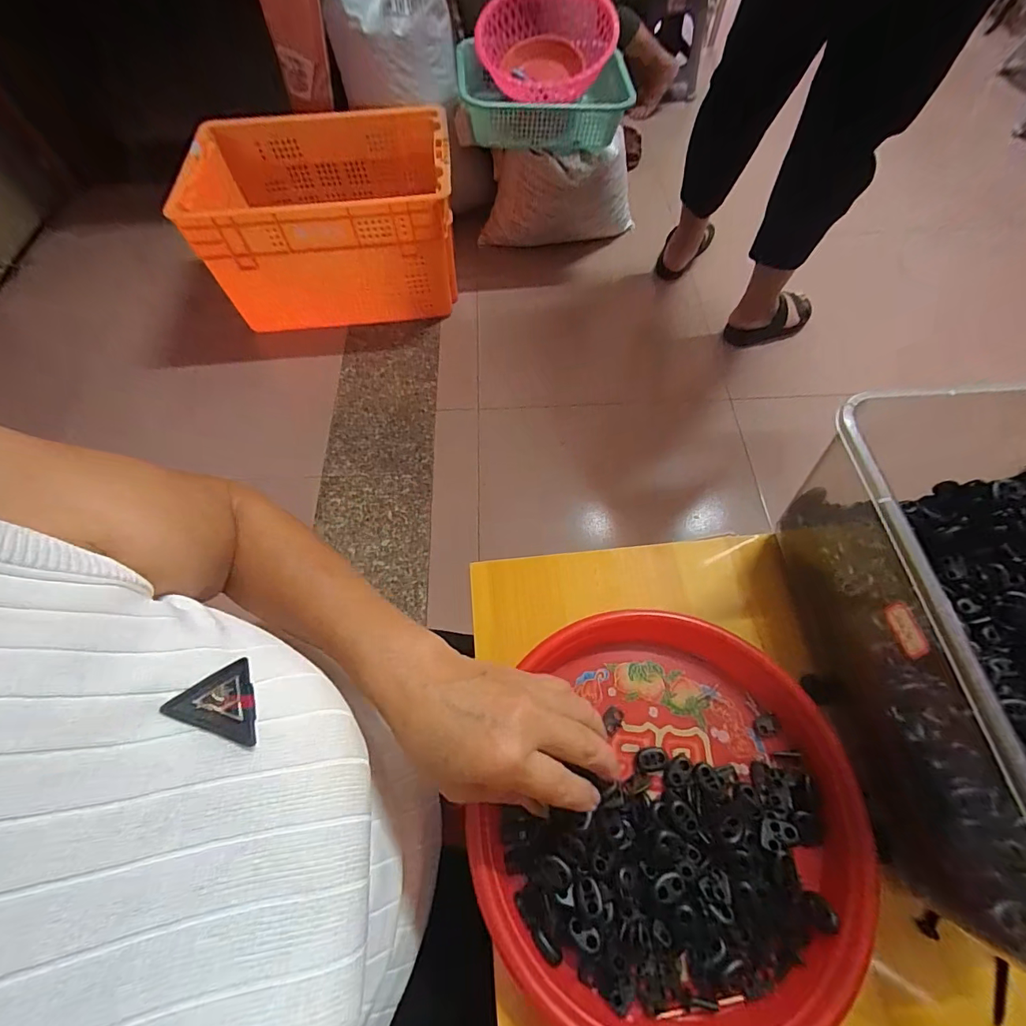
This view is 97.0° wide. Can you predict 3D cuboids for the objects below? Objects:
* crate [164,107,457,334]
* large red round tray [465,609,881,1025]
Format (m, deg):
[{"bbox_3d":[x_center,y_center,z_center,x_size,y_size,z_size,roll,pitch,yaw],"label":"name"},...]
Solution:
[{"bbox_3d":[-0.425,-0.697,1.120,0.556,0.319,0.399,-9,64,-4],"label":"crate"},{"bbox_3d":[0.100,0.191,0.288,0.218,0.025,0.238,0,63,0],"label":"large red round tray"}]

